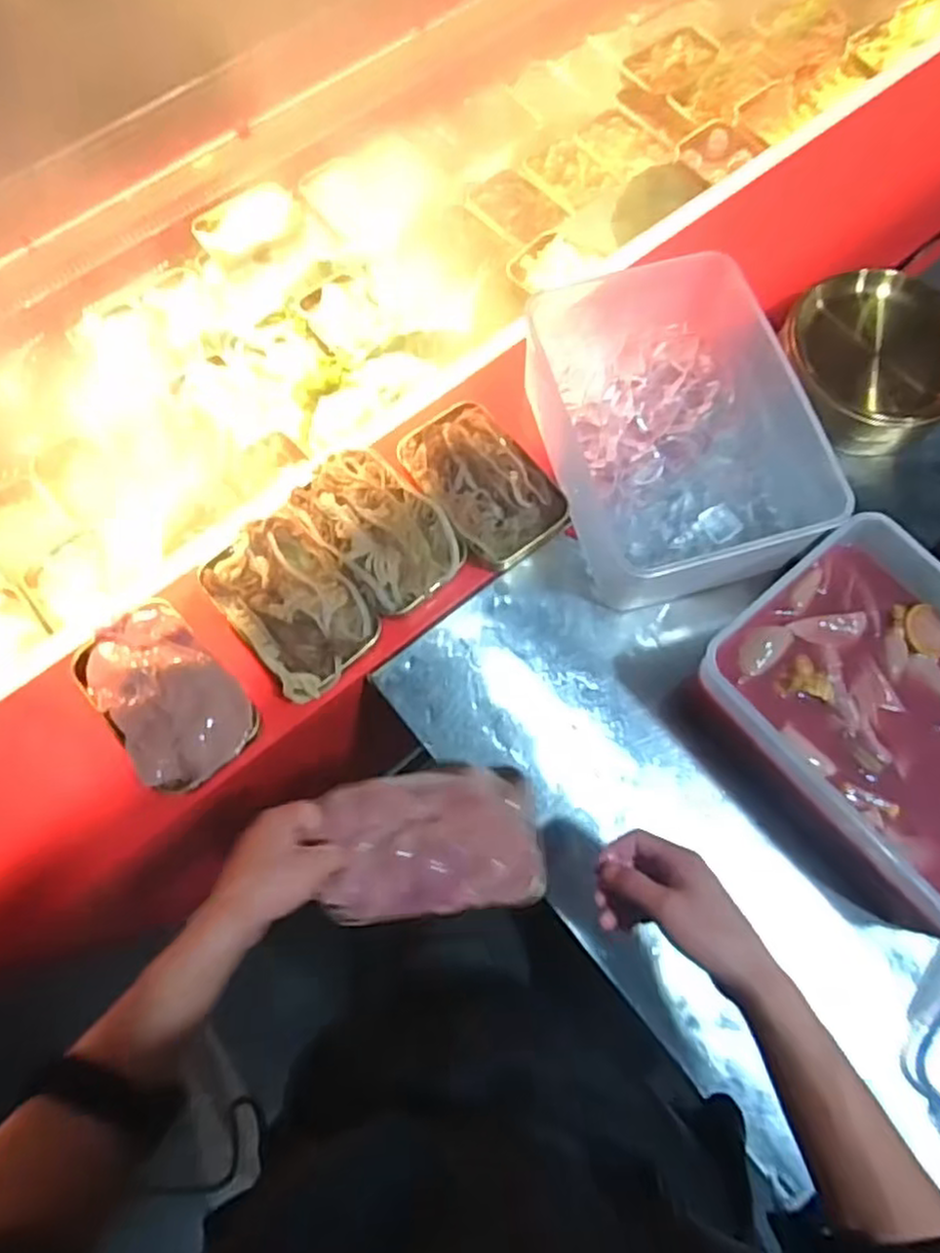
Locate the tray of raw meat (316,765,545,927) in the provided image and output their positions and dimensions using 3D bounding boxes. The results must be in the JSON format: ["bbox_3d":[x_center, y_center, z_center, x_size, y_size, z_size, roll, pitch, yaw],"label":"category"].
[{"bbox_3d":[-0.030,0.171,0.578,0.166,0.026,0.109,-6,71,-2],"label":"tray of raw meat"}]

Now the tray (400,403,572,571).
[{"bbox_3d":[0.009,-0.150,0.744,0.106,0.040,0.172,-34,75,-11],"label":"tray"}]

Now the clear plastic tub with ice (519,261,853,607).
[{"bbox_3d":[0.206,-0.205,0.727,0.223,0.119,0.329,-13,72,-5],"label":"clear plastic tub with ice"}]

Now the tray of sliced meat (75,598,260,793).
[{"bbox_3d":[-0.283,0.059,0.664,0.109,0.029,0.179,-41,76,-13],"label":"tray of sliced meat"}]

